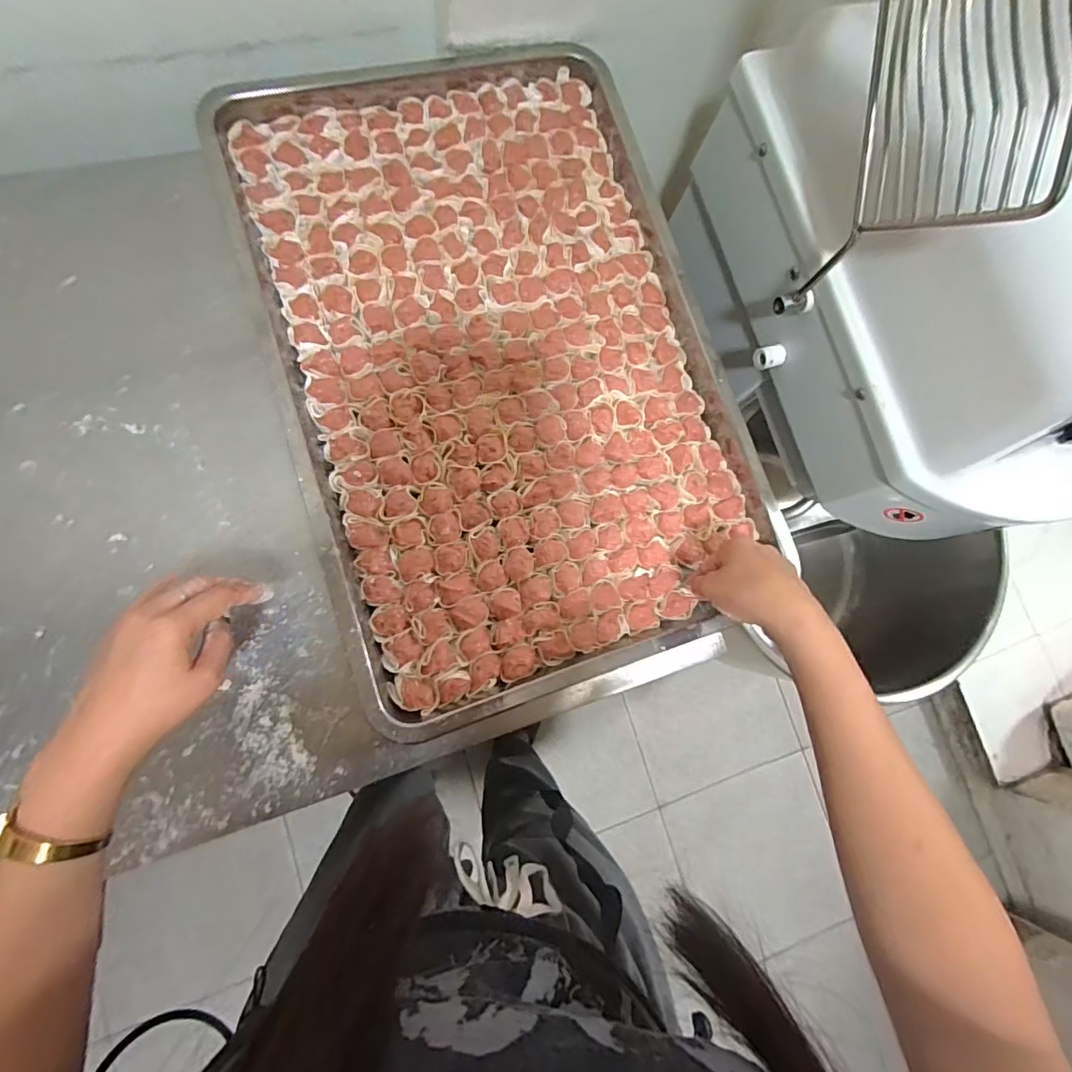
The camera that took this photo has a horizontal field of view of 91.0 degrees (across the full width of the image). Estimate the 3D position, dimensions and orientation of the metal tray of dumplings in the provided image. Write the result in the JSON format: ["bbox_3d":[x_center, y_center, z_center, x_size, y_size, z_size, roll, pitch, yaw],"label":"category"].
[{"bbox_3d":[-0.024,-0.159,0.472,0.377,0.039,0.601,-17,85,-9],"label":"metal tray of dumplings"}]

